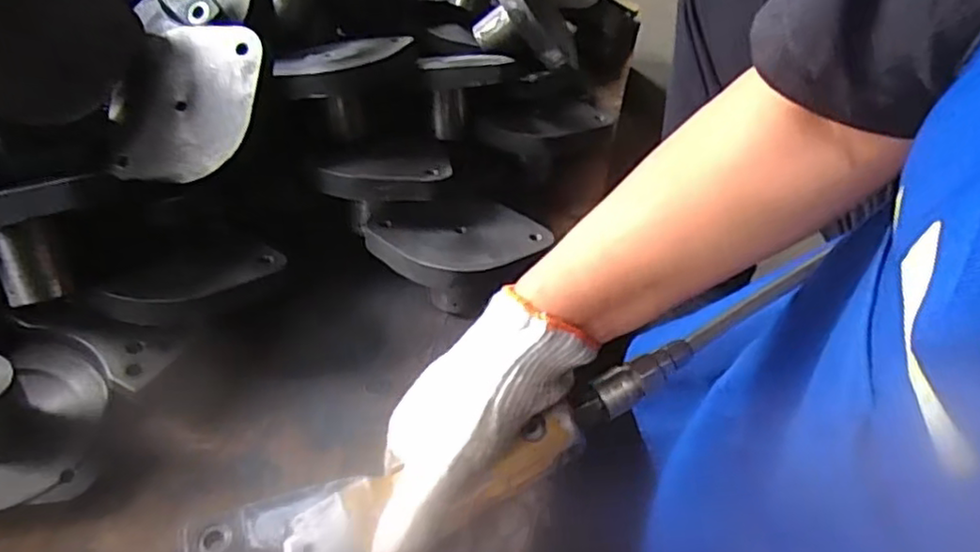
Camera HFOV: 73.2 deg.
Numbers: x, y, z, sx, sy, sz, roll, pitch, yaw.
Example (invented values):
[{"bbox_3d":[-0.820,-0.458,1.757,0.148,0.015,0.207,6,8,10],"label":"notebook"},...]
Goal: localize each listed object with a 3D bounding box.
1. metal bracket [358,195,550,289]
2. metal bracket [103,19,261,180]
[{"bbox_3d":[-0.028,-0.040,0.610,0.161,0.024,0.103,-11,52,-14],"label":"metal bracket"},{"bbox_3d":[-0.262,-0.148,0.565,0.120,0.009,0.142,17,87,13],"label":"metal bracket"}]

